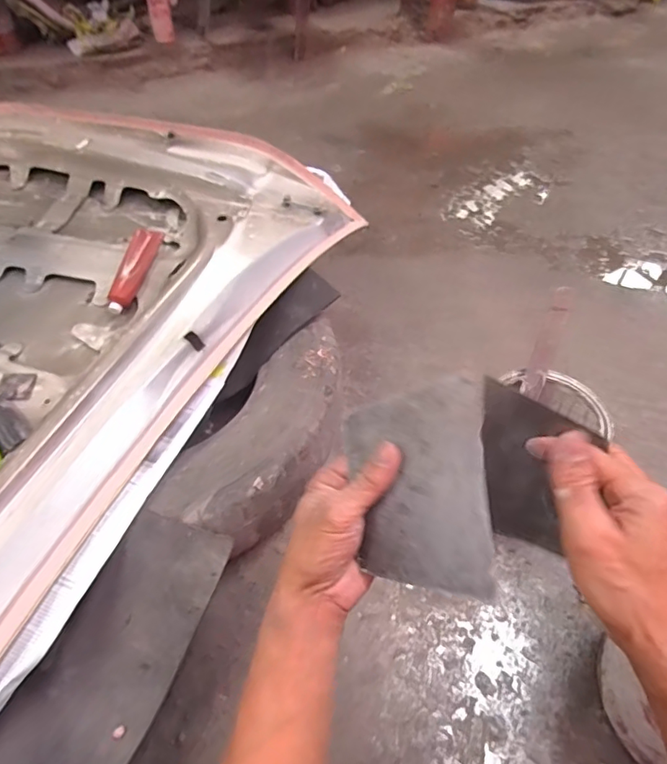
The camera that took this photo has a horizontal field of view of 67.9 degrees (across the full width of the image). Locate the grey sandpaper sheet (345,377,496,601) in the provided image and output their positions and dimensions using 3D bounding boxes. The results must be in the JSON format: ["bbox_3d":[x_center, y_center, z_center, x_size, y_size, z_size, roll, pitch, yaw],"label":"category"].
[{"bbox_3d":[0.055,0.070,0.336,0.095,0.005,0.133,-5,84,30],"label":"grey sandpaper sheet"}]

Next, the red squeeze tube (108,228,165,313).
[{"bbox_3d":[-0.325,-0.184,0.804,0.047,0.024,0.162,9,62,5],"label":"red squeeze tube"}]

